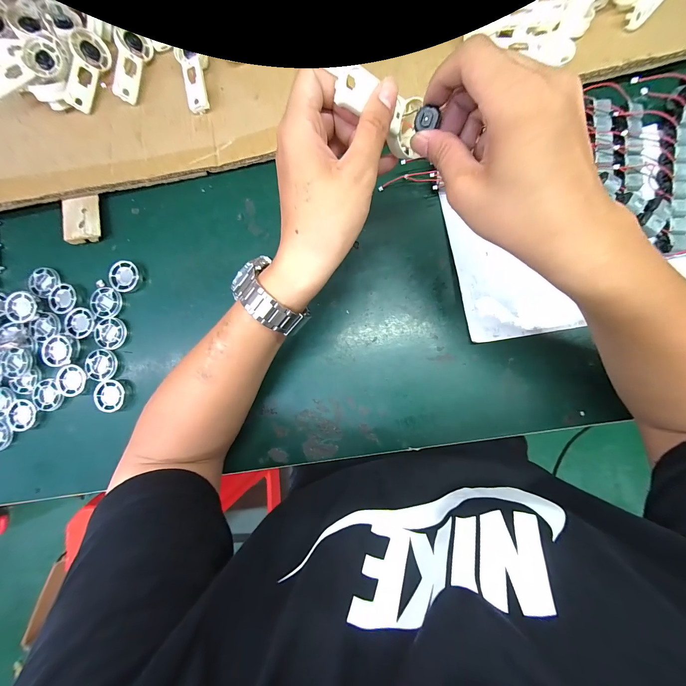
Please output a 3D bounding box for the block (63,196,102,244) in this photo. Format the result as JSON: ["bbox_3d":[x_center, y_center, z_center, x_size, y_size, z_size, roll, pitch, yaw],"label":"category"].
[{"bbox_3d":[-0.336,-0.158,0.373,0.043,0.014,0.055,-7,87,5],"label":"block"}]

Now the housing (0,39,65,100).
[{"bbox_3d":[-0.387,-0.332,0.351,0.095,0.022,0.047,-26,97,-7],"label":"housing"}]

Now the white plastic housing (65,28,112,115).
[{"bbox_3d":[-0.328,-0.345,0.368,0.016,0.038,0.097,6,83,47],"label":"white plastic housing"}]

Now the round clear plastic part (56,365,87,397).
[{"bbox_3d":[-0.338,0.046,0.358,0.037,0.004,0.039,0,87,5],"label":"round clear plastic part"}]

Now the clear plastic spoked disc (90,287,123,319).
[{"bbox_3d":[-0.300,-0.051,0.364,0.035,0.004,0.037,0,87,5],"label":"clear plastic spoked disc"}]

